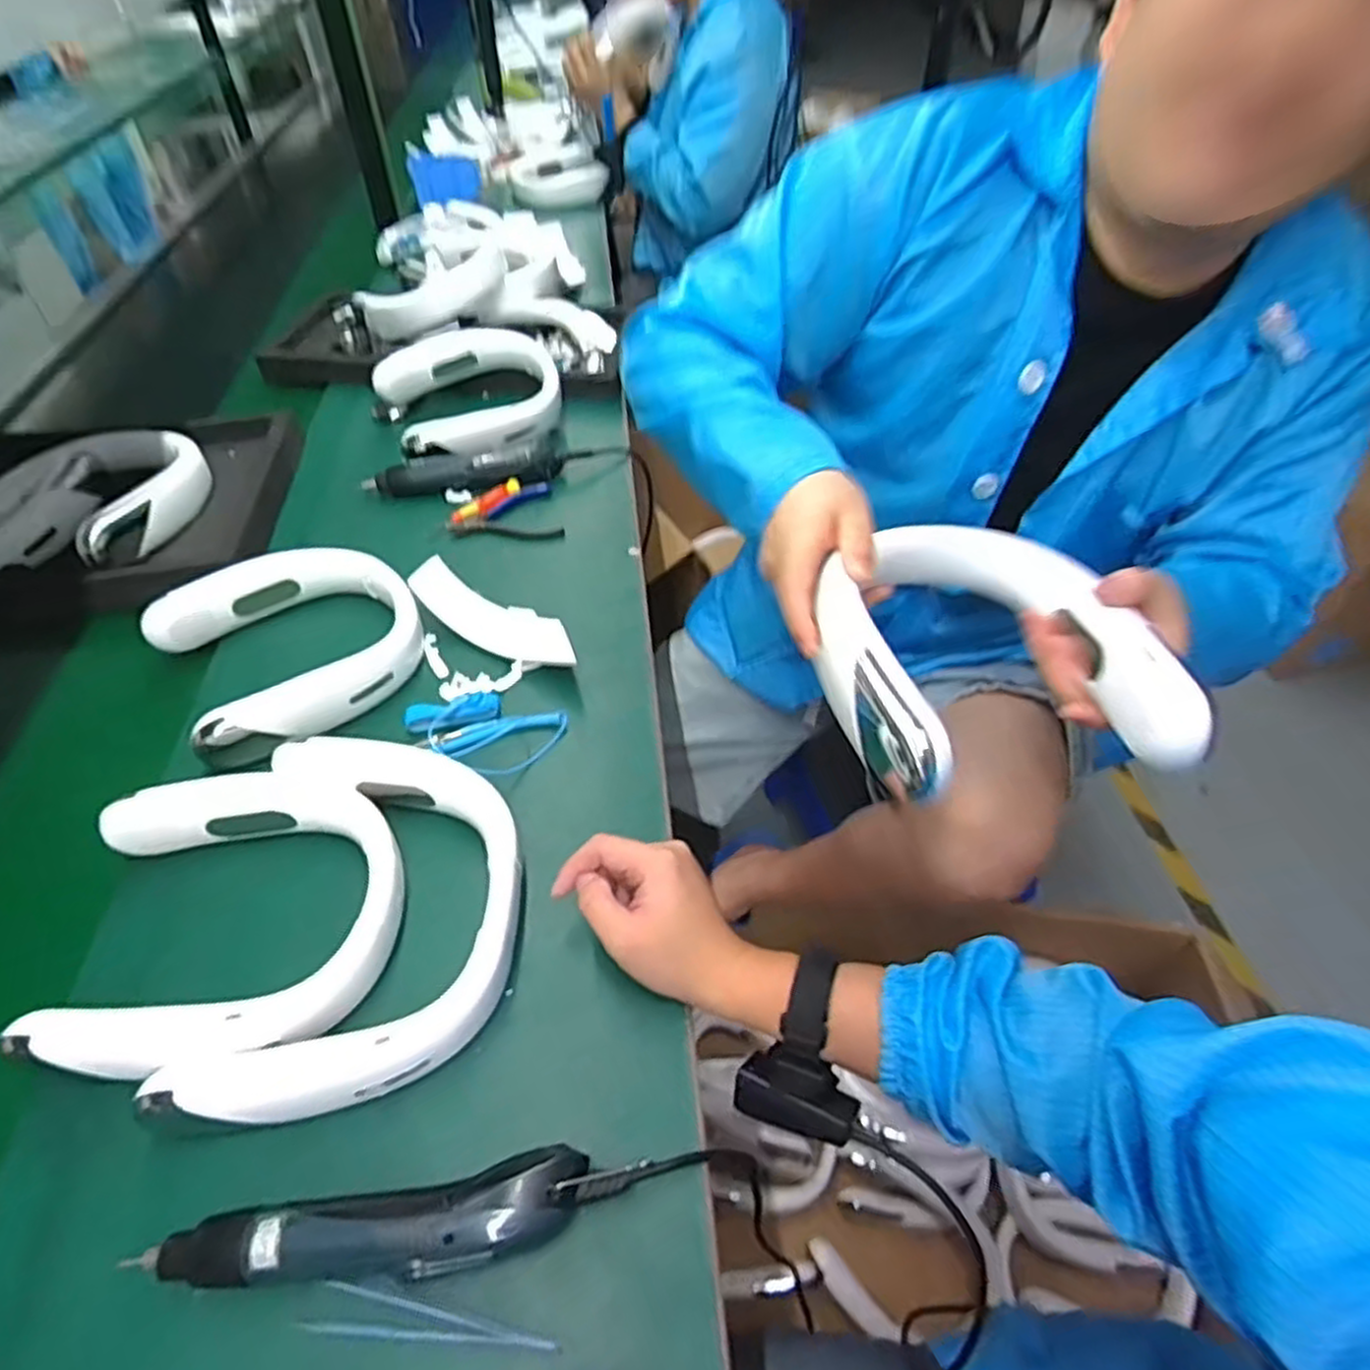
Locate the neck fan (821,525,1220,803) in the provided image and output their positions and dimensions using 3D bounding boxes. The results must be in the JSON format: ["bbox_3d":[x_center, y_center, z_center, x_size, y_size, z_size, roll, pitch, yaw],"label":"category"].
[{"bbox_3d":[0.166,-0.026,0.464,0.173,0.053,0.212,-7,48,-8],"label":"neck fan"}]

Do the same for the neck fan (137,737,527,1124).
[{"bbox_3d":[-0.199,0.151,0.506,0.180,0.056,0.246,0,47,-1],"label":"neck fan"}]

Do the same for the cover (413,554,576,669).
[{"bbox_3d":[-0.172,-0.061,0.705,0.168,0.047,0.049,22,51,18],"label":"cover"}]

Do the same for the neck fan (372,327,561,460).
[{"bbox_3d":[-0.251,-0.346,0.927,0.199,0.072,0.203,-20,51,-18],"label":"neck fan"}]

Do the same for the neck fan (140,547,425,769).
[{"bbox_3d":[-0.333,-0.035,0.671,0.201,0.049,0.205,-28,54,-24],"label":"neck fan"}]

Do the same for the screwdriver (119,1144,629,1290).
[{"bbox_3d":[-0.150,0.280,0.396,0.239,0.037,0.049,-9,48,-9],"label":"screwdriver"}]

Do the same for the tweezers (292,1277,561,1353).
[{"bbox_3d":[-0.124,0.310,0.378,0.124,0.007,0.021,5,48,4],"label":"tweezers"}]

